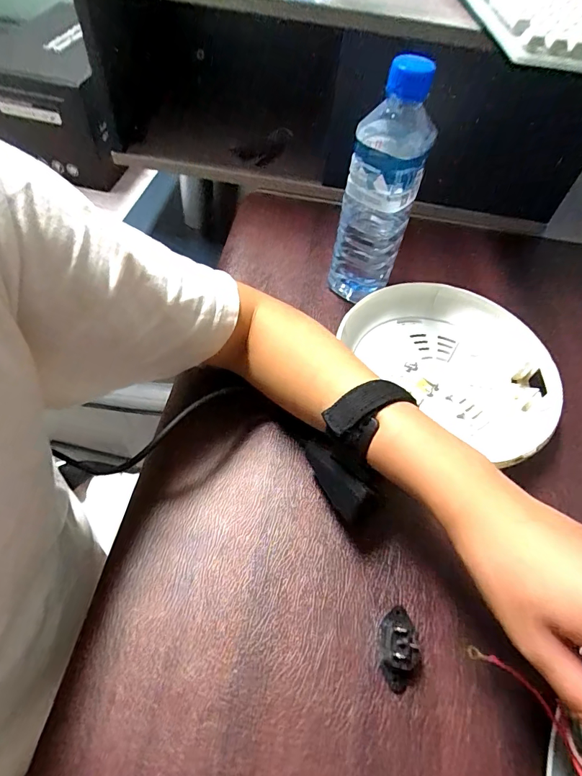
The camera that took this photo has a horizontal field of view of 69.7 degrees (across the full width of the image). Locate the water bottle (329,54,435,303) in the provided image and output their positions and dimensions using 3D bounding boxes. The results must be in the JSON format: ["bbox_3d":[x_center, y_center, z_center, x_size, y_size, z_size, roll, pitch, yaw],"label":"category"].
[{"bbox_3d":[0.083,-0.179,0.393,0.067,0.207,0.059,21,55,11],"label":"water bottle"}]

